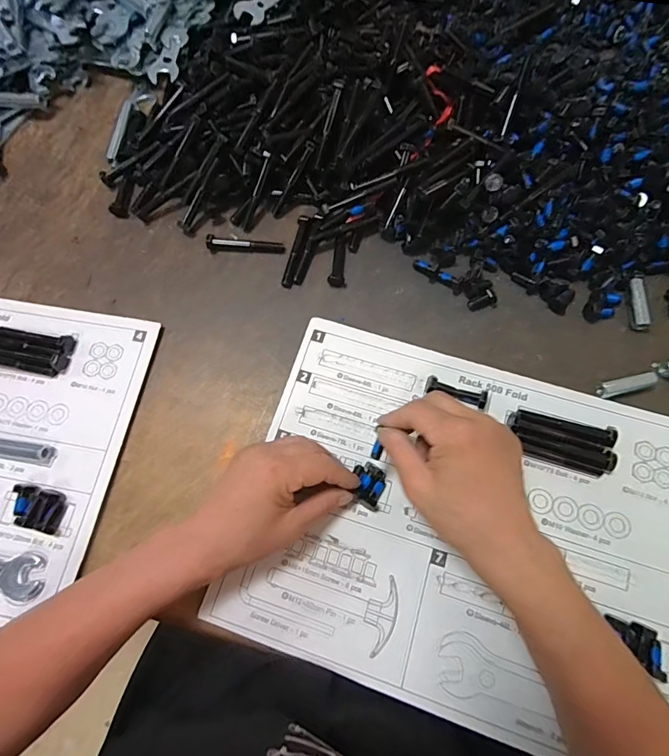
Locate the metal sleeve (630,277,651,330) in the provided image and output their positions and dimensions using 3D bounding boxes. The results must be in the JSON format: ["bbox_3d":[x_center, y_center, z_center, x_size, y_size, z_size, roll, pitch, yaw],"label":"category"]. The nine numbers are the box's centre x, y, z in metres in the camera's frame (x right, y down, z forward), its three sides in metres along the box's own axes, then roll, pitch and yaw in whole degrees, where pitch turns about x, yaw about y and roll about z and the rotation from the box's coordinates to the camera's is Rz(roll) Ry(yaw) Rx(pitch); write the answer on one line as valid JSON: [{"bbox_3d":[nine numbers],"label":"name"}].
[{"bbox_3d":[0.286,-0.070,0.396,0.012,0.017,0.048,3,70,4],"label":"metal sleeve"}]

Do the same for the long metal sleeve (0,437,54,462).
[{"bbox_3d":[-0.301,0.060,0.375,0.096,0.014,0.016,8,71,6],"label":"long metal sleeve"}]

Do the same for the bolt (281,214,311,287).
[{"bbox_3d":[-0.040,-0.132,0.439,0.013,0.009,0.082,11,71,7],"label":"bolt"}]

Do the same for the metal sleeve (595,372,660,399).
[{"bbox_3d":[0.259,0.006,0.373,0.052,0.008,0.013,-14,70,-2],"label":"metal sleeve"}]

